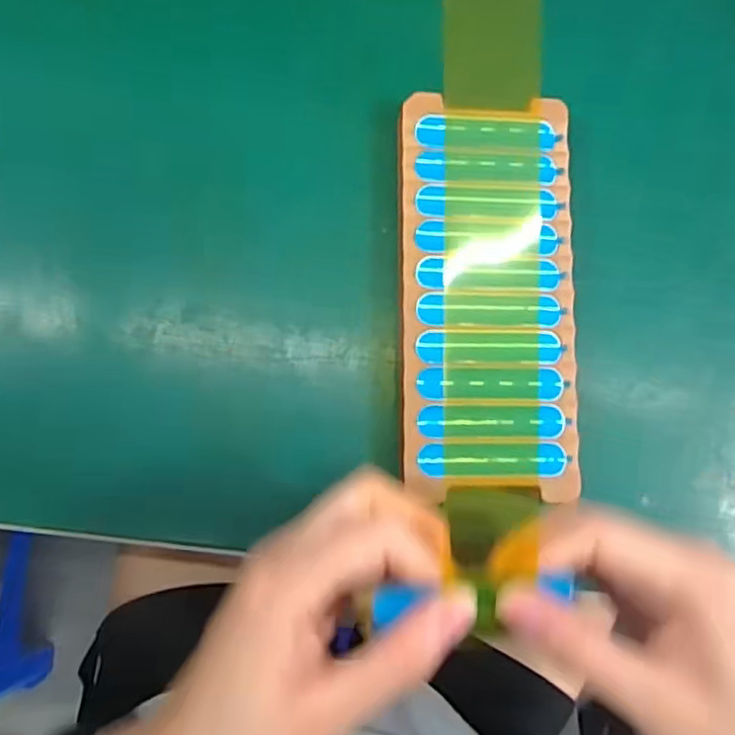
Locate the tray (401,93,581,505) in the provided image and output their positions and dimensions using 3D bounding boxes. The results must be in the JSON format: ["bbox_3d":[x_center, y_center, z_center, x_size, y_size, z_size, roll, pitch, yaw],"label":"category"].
[{"bbox_3d":[0.052,-0.031,0.279,0.074,0.014,0.167,1,85,-5],"label":"tray"}]

